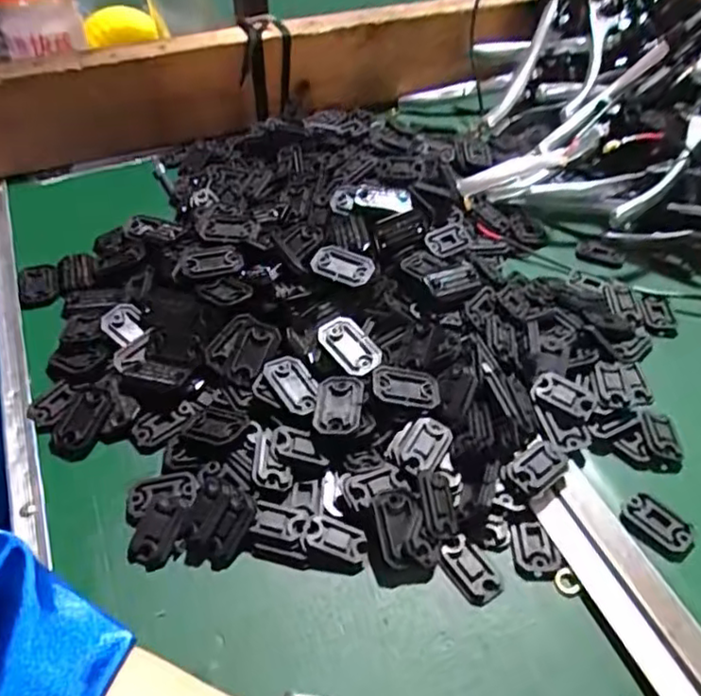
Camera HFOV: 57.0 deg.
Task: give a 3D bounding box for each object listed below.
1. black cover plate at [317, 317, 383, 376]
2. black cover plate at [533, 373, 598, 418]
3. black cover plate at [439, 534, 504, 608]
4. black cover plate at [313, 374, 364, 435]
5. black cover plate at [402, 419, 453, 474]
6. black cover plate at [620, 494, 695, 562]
[{"bbox_3d":[0.001,-0.001,0.411,0.026,0.006,0.043,-35,72,-19],"label":"black cover plate"},{"bbox_3d":[0.131,0.029,0.393,0.037,0.008,0.019,26,53,24],"label":"black cover plate"},{"bbox_3d":[0.062,0.116,0.337,0.021,0.007,0.035,-29,53,-23],"label":"black cover plate"},{"bbox_3d":[-0.007,0.033,0.384,0.027,0.004,0.042,2,47,3],"label":"black cover plate"},{"bbox_3d":[0.043,0.057,0.375,0.021,0.006,0.036,24,53,22],"label":"black cover plate"},{"bbox_3d":[0.167,0.097,0.352,0.037,0.004,0.026,33,56,28],"label":"black cover plate"}]

